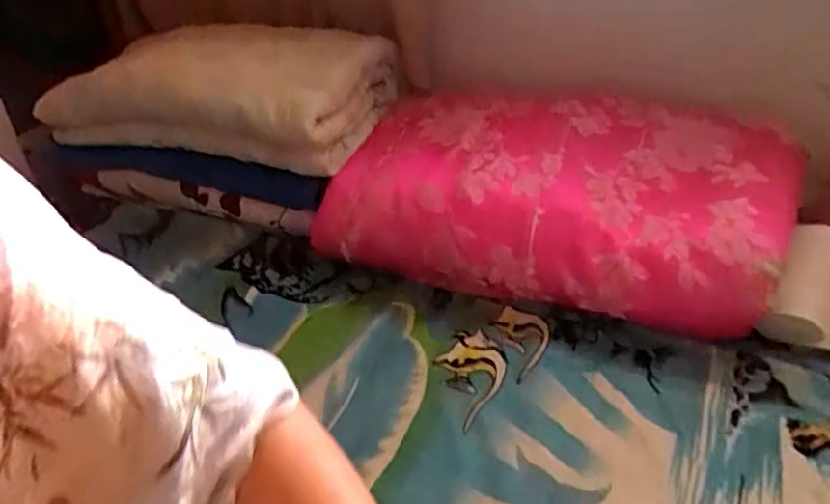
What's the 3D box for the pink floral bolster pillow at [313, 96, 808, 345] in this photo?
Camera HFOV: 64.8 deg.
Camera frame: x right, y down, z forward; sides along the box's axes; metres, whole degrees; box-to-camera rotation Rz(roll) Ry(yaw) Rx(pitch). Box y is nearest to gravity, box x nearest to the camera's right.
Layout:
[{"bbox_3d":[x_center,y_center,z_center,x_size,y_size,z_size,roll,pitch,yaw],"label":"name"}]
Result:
[{"bbox_3d":[0.171,-0.058,0.883,0.589,0.191,0.275,9,39,19],"label":"pink floral bolster pillow"}]

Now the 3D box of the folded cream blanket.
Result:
[{"bbox_3d":[-0.297,-0.258,1.023,0.488,0.138,0.242,11,39,20],"label":"folded cream blanket"}]

